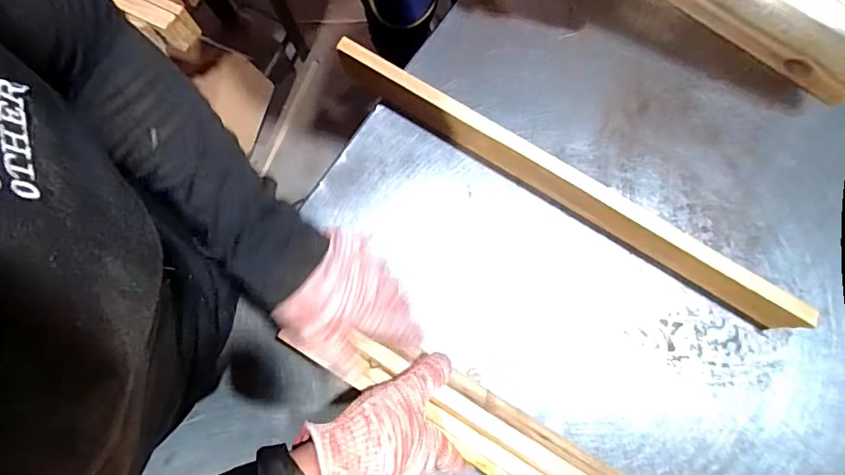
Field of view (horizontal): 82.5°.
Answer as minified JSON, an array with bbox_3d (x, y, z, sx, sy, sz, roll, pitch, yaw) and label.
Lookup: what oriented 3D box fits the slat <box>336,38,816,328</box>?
[{"bbox_3d":[0.130,-0.055,0.471,0.481,0.064,0.020,32,82,7],"label":"slat"}]

